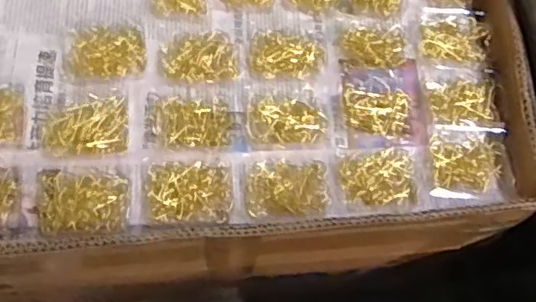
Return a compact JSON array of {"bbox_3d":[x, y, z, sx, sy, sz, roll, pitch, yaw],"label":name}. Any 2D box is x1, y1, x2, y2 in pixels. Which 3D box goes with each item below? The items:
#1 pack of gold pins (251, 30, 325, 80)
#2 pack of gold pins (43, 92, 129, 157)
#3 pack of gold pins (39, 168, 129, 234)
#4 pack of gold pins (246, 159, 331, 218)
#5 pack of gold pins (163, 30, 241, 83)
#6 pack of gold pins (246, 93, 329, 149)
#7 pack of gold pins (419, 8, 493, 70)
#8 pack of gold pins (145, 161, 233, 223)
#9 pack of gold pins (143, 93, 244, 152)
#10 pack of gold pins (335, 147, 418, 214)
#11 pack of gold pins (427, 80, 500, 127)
[{"bbox_3d":[0.018,-0.092,0.542,0.067,0.011,0.045,5,71,-1],"label":"pack of gold pins"},{"bbox_3d":[-0.154,-0.022,0.486,0.069,0.010,0.053,-5,71,-5],"label":"pack of gold pins"},{"bbox_3d":[-0.149,0.040,0.458,0.071,0.014,0.053,1,71,-3],"label":"pack of gold pins"},{"bbox_3d":[0.017,0.029,0.484,0.069,0.017,0.050,-2,71,-4],"label":"pack of gold pins"},{"bbox_3d":[-0.062,-0.086,0.527,0.070,0.008,0.049,-4,71,-5],"label":"pack of gold pins"},{"bbox_3d":[0.018,-0.028,0.517,0.072,0.016,0.052,2,71,-3],"label":"pack of gold pins"},{"bbox_3d":[0.185,-0.114,0.570,0.067,0.014,0.069,10,71,0],"label":"pack of gold pins"},{"bbox_3d":[-0.065,0.033,0.471,0.068,0.012,0.051,-1,71,-4],"label":"pack of gold pins"},{"bbox_3d":[-0.065,-0.025,0.503,0.085,0.017,0.055,2,71,-3],"label":"pack of gold pins"},{"bbox_3d":[0.097,0.024,0.499,0.072,0.015,0.057,-1,71,-4],"label":"pack of gold pins"},{"bbox_3d":[0.184,-0.047,0.539,0.064,0.009,0.050,2,71,-3],"label":"pack of gold pins"}]

